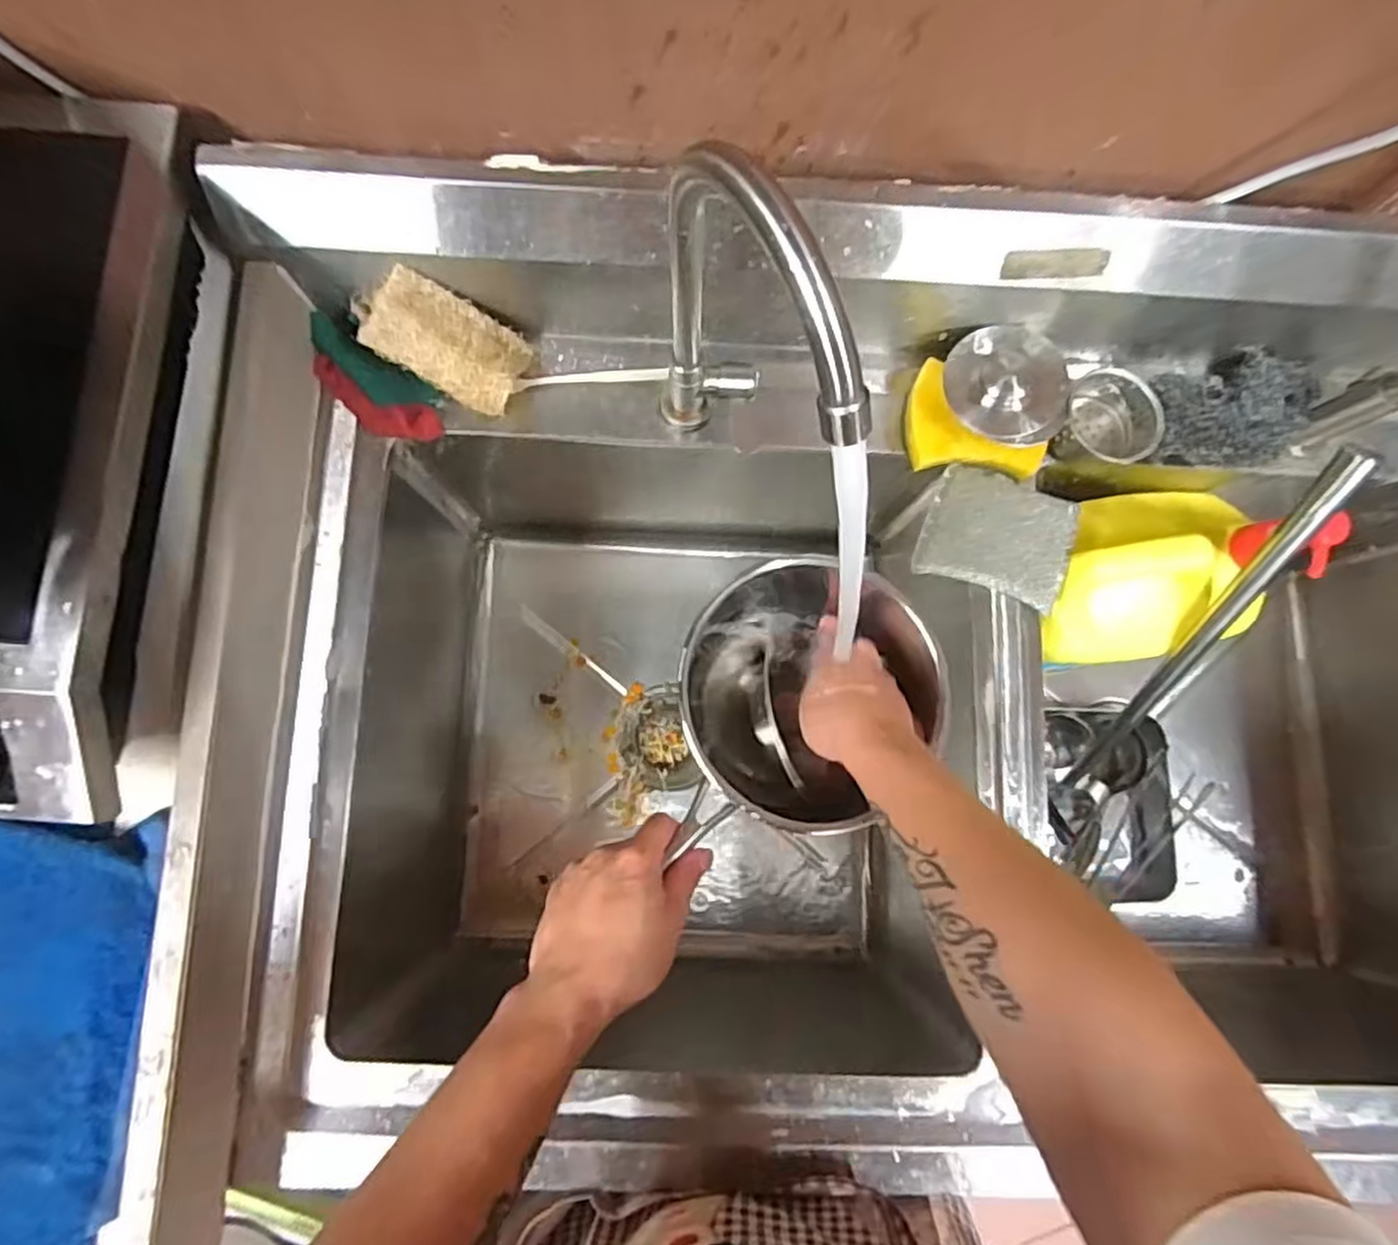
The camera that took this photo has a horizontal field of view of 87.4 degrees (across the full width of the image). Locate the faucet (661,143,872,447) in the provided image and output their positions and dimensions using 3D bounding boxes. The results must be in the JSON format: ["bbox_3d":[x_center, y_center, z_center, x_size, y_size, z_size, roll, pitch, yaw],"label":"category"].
[{"bbox_3d":[0.025,-0.130,0.417,0.056,0.291,0.145,-15,83,-4],"label":"faucet"}]

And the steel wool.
[{"bbox_3d":[0.410,-0.163,0.560,0.133,0.025,0.084,-8,82,-3],"label":"steel wool"}]

